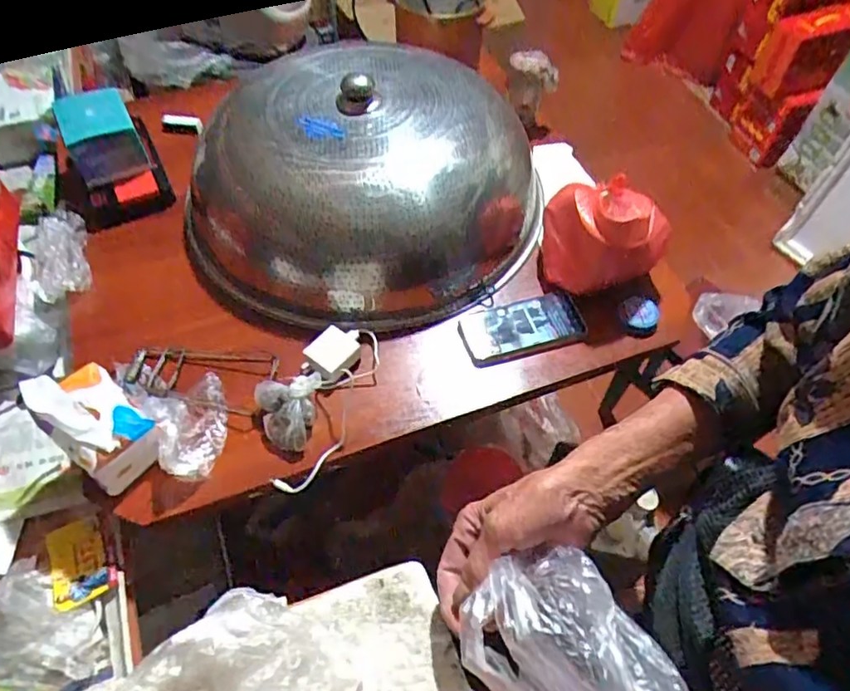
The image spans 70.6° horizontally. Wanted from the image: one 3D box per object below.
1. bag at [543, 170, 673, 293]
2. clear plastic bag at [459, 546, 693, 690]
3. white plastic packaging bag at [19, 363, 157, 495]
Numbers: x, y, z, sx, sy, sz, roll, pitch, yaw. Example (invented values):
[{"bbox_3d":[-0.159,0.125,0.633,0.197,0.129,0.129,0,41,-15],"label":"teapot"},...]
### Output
[{"bbox_3d":[0.255,-0.159,0.850,0.165,0.129,0.128,-5,56,-7],"label":"bag"},{"bbox_3d":[0.100,0.185,0.362,0.146,0.057,0.092,27,58,15],"label":"clear plastic bag"},{"bbox_3d":[-0.377,0.084,0.692,0.163,0.065,0.090,36,61,20],"label":"white plastic packaging bag"}]

